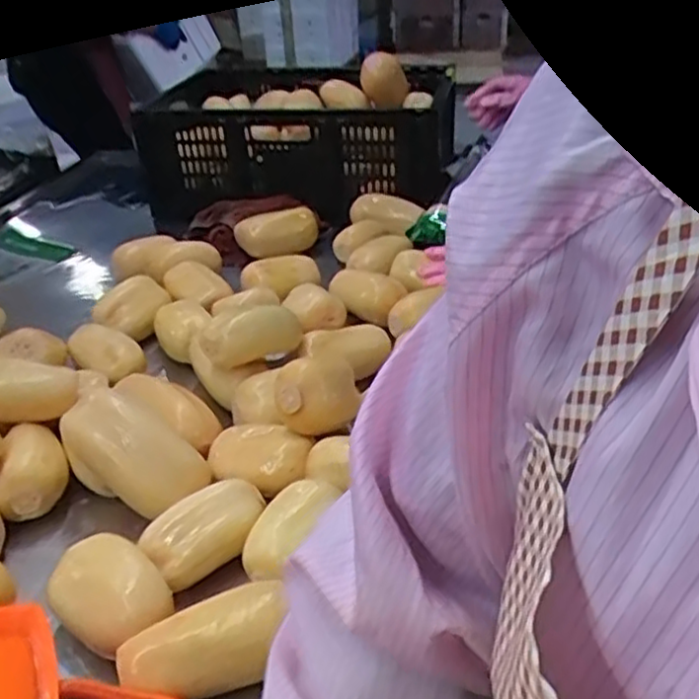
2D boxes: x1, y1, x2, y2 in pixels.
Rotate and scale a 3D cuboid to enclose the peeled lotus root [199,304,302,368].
[{"bbox_3d":[-0.118,-0.022,0.874,0.057,0.053,0.139,23,28,35],"label":"peeled lotus root"}]

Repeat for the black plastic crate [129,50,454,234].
[{"bbox_3d":[-0.080,-0.433,1.411,0.564,0.214,0.420,2,33,9],"label":"black plastic crate"}]

